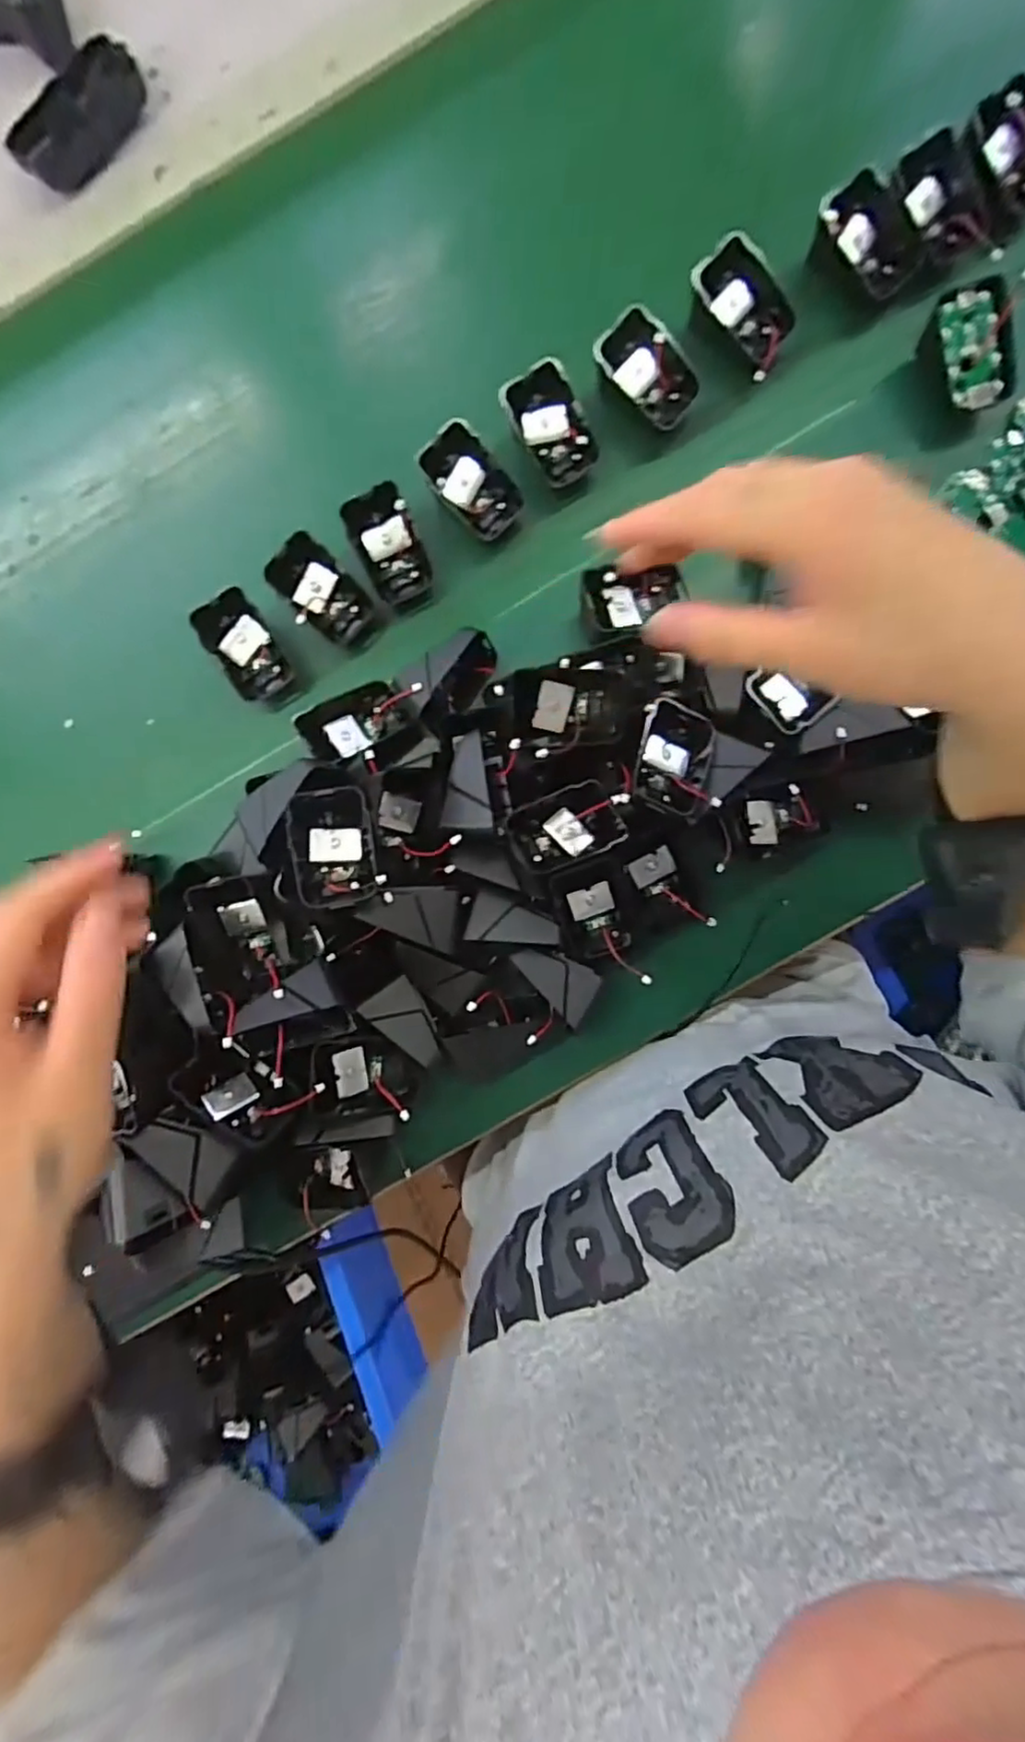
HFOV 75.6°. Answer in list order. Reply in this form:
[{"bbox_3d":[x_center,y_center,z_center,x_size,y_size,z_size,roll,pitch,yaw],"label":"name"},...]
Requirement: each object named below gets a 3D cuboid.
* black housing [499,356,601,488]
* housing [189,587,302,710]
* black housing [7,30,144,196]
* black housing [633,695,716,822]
[{"bbox_3d":[0.025,-0.296,0.441,0.044,0.032,0.063,-26,86,2],"label":"black housing"},{"bbox_3d":[-0.180,-0.151,0.450,0.047,0.042,0.064,-37,84,3],"label":"housing"},{"bbox_3d":[-0.316,-0.551,0.486,0.105,0.029,0.042,-44,85,1],"label":"black housing"},{"bbox_3d":[0.100,-0.068,0.406,0.046,0.031,0.070,10,88,4],"label":"black housing"}]

